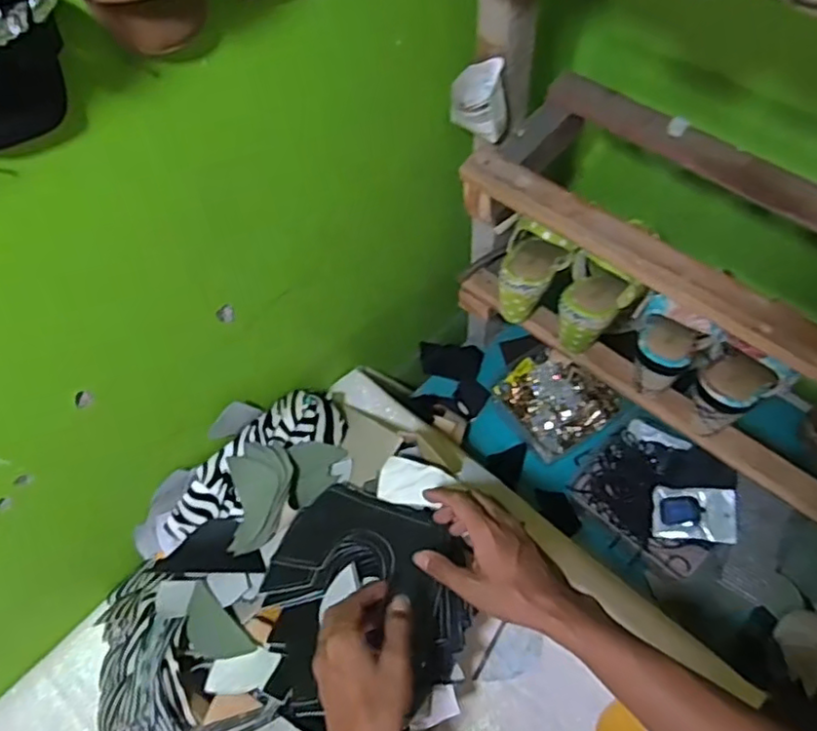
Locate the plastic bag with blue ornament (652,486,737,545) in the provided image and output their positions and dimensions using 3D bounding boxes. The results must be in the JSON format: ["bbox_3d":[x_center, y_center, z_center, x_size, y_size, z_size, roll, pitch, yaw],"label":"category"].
[{"bbox_3d":[0.382,0.199,0.850,0.101,0.008,0.069,-1,72,24],"label":"plastic bag with blue ornament"}]

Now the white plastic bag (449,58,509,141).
[{"bbox_3d":[0.075,-0.276,0.668,0.060,0.080,0.040,2,58,4],"label":"white plastic bag"}]

